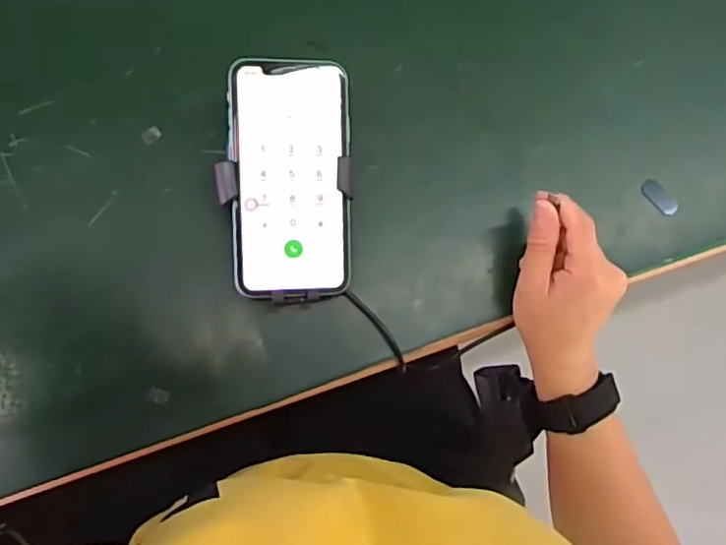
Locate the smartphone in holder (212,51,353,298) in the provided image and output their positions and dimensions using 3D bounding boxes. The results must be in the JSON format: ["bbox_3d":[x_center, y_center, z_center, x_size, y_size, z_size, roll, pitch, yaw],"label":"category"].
[{"bbox_3d":[-0.051,-0.058,0.417,0.086,0.046,0.153,-3,84,-9],"label":"smartphone in holder"}]

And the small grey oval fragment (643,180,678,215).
[{"bbox_3d":[0.230,-0.058,0.484,0.016,0.005,0.032,-41,91,-10],"label":"small grey oval fragment"}]

